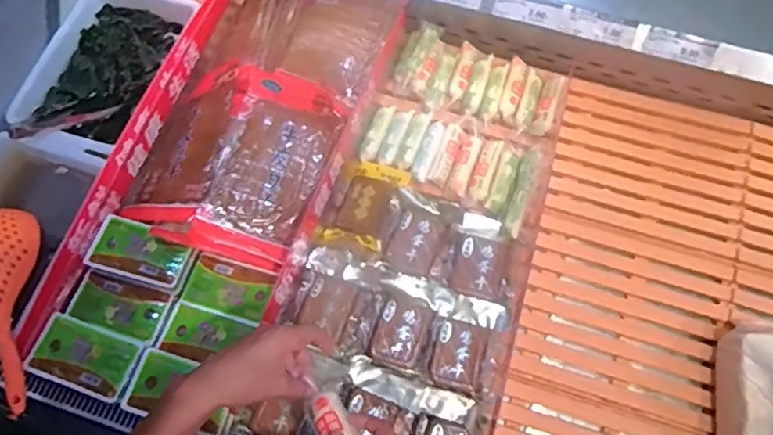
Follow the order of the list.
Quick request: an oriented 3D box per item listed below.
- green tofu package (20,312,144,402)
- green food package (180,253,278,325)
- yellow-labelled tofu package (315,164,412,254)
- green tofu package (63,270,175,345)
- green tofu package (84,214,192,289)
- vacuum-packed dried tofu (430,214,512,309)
[{"bbox_3d":[-0.436,0.202,0.873,0.140,0.026,0.089,18,67,7],"label":"green tofu package"},{"bbox_3d":[-0.245,0.111,0.940,0.131,0.017,0.082,14,69,8],"label":"green food package"},{"bbox_3d":[-0.037,-0.023,1.038,0.106,0.022,0.166,20,69,10],"label":"yellow-labelled tofu package"},{"bbox_3d":[-0.404,0.137,0.928,0.148,0.036,0.080,19,67,8],"label":"green tofu package"},{"bbox_3d":[-0.383,0.057,0.944,0.137,0.038,0.079,18,67,7],"label":"green tofu package"},{"bbox_3d":[0.145,0.066,0.990,0.117,0.032,0.138,14,69,8],"label":"vacuum-packed dried tofu"}]

